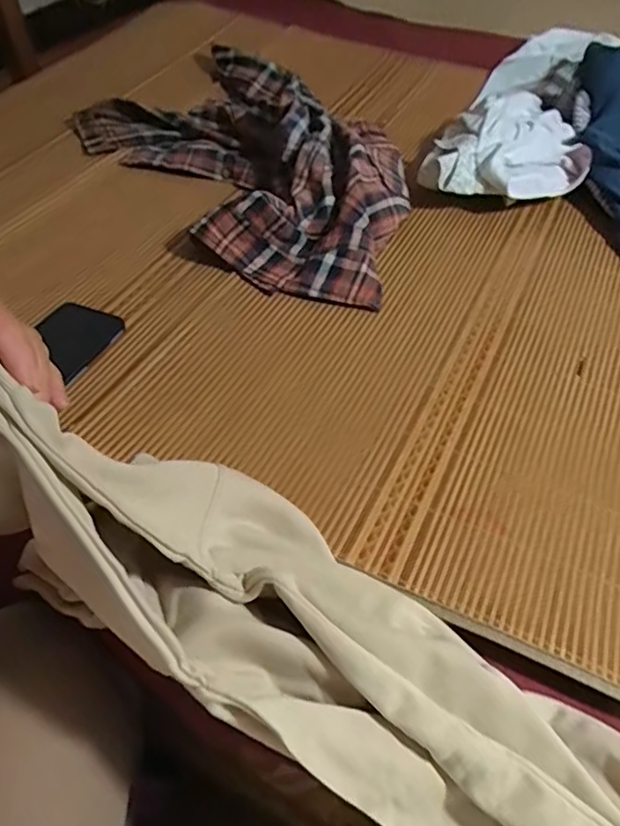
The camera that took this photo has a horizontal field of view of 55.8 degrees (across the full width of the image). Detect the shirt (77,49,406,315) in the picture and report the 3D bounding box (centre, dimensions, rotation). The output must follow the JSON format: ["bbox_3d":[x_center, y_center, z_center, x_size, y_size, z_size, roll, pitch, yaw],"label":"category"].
[{"bbox_3d":[-0.059,-0.336,0.762,0.324,0.084,0.541,-31,57,-24],"label":"shirt"}]

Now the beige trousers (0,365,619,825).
[{"bbox_3d":[0.075,0.149,0.294,0.556,0.153,0.136,32,55,8],"label":"beige trousers"}]

